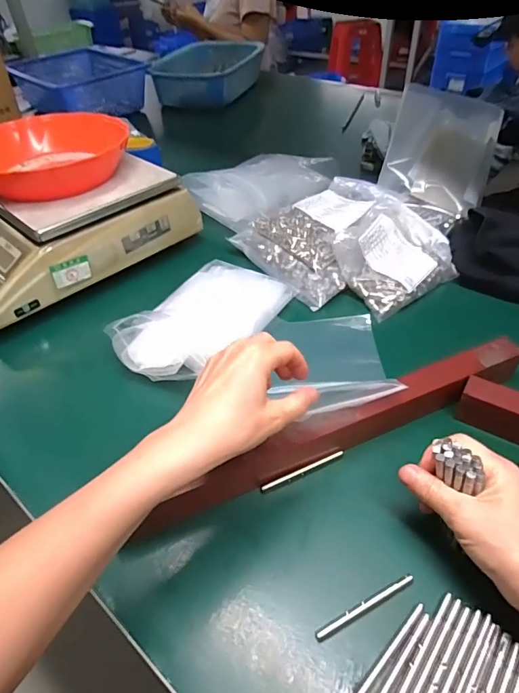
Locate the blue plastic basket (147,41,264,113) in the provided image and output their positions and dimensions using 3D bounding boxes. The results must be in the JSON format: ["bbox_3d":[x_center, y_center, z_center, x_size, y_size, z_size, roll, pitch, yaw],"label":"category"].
[{"bbox_3d":[-0.126,-0.745,1.228,0.219,0.117,0.309,12,46,17],"label":"blue plastic basket"}]

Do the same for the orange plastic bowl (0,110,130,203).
[{"bbox_3d":[-0.282,-0.264,0.604,0.202,0.054,0.181,-16,45,-12],"label":"orange plastic bowl"}]

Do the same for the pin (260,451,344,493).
[{"bbox_3d":[0.038,0.107,0.385,0.079,0.004,0.006,-19,48,-17],"label":"pin"}]

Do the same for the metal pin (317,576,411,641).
[{"bbox_3d":[0.073,0.177,0.305,0.078,0.004,0.006,-21,48,-18],"label":"metal pin"}]

